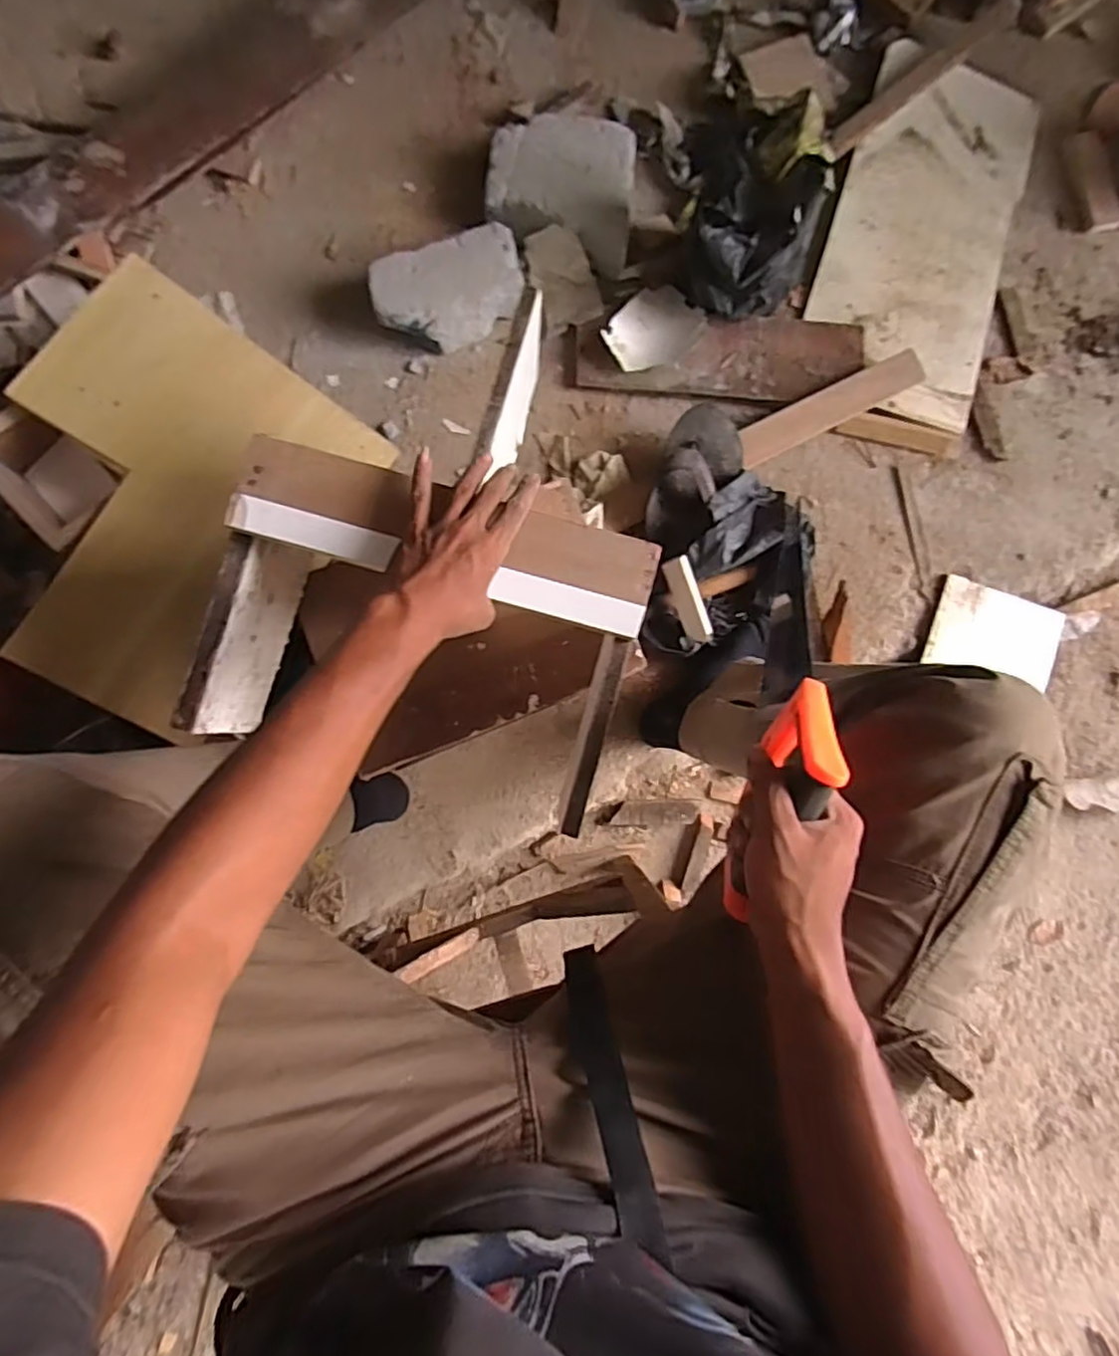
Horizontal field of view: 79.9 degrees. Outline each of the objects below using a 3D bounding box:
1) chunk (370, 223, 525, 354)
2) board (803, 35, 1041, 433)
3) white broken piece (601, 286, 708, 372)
[{"bbox_3d":[-0.150,-0.533,0.924,0.204,0.078,0.128,-18,89,-3],"label":"chunk"},{"bbox_3d":[0.544,-0.660,0.994,0.264,0.023,0.546,18,87,-2],"label":"board"},{"bbox_3d":[0.133,-0.493,0.943,0.138,0.012,0.108,-43,91,-3],"label":"white broken piece"}]

